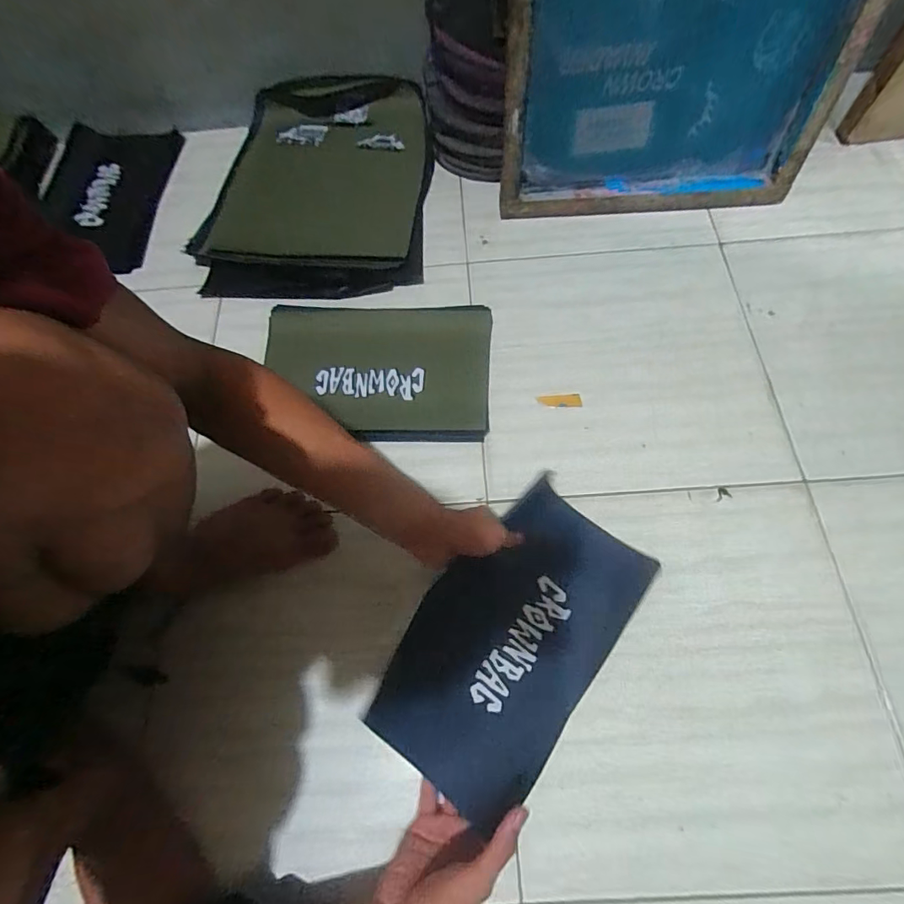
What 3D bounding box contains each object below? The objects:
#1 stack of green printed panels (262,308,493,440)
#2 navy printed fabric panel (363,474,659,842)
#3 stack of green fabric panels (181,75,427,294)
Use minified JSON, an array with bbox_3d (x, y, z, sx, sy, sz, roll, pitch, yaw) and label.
[{"bbox_3d":[-0.106,-0.117,0.678,0.314,0.033,0.209,3,67,5],"label":"stack of green printed panels"},{"bbox_3d":[0.068,0.196,0.520,0.190,0.045,0.316,33,73,15],"label":"navy printed fabric panel"},{"bbox_3d":[-0.231,-0.455,0.803,0.376,0.053,0.428,1,67,4],"label":"stack of green fabric panels"}]

